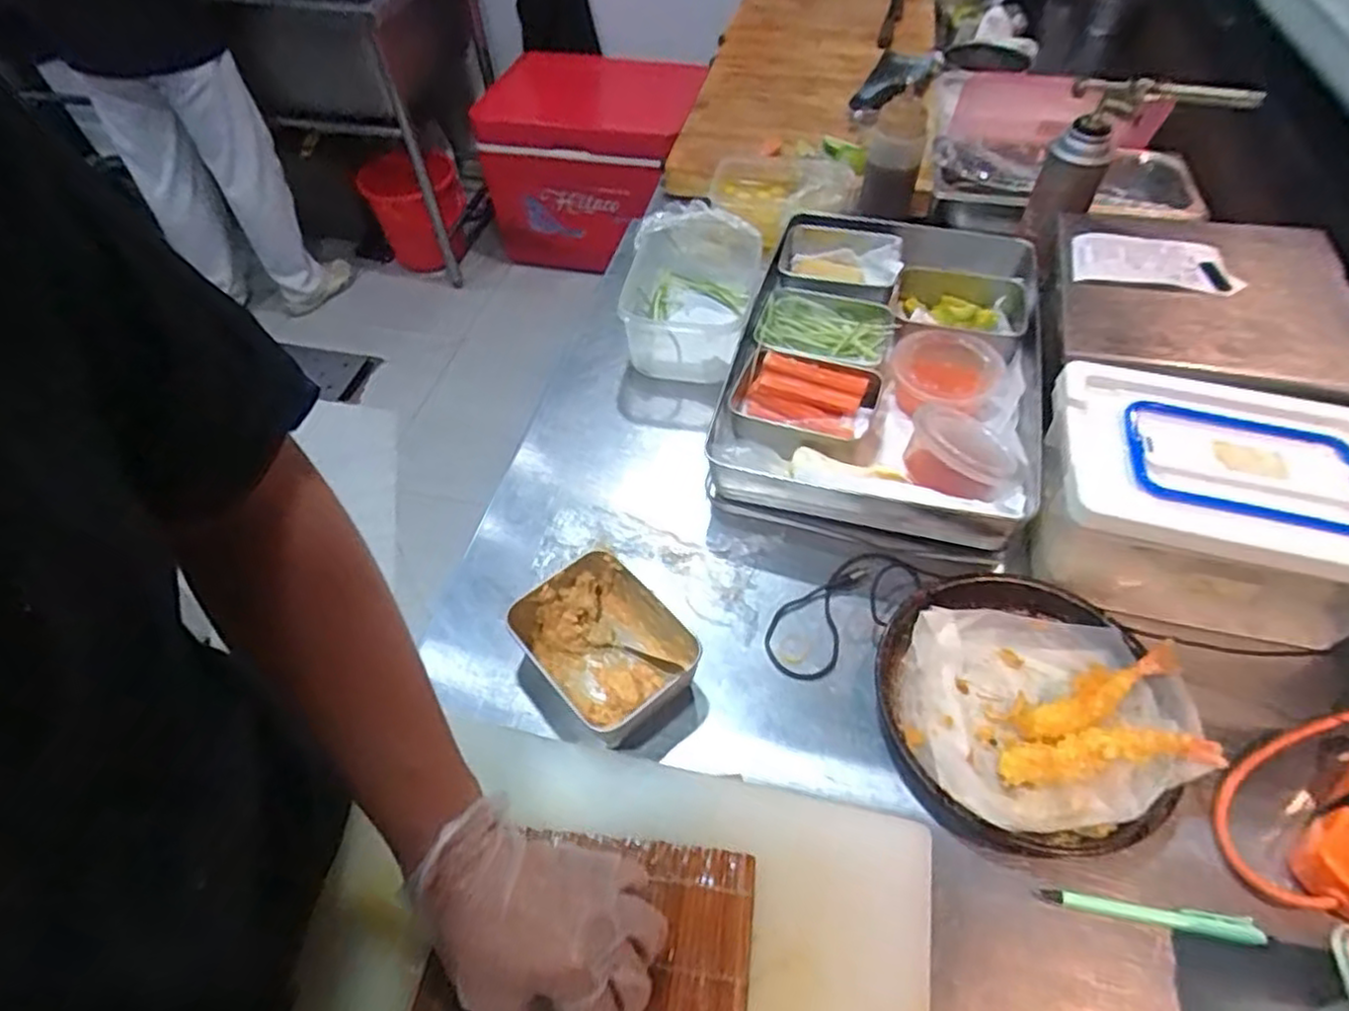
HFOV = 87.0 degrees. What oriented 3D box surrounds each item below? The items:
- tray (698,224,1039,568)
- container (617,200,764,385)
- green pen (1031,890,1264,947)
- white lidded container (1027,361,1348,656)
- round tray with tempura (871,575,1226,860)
[{"bbox_3d":[0.223,-0.148,0.750,0.297,0.083,0.410,13,53,11],"label":"tray"},{"bbox_3d":[0.020,-0.241,0.821,0.144,0.108,0.197,8,52,7],"label":"container"},{"bbox_3d":[0.307,0.264,0.459,0.129,0.006,0.016,7,52,7],"label":"green pen"},{"bbox_3d":[0.425,0.007,0.575,0.243,0.132,0.167,11,53,10],"label":"white lidded container"},{"bbox_3d":[0.257,0.142,0.524,0.207,0.031,0.207,-1,51,1],"label":"round tray with tempura"}]

